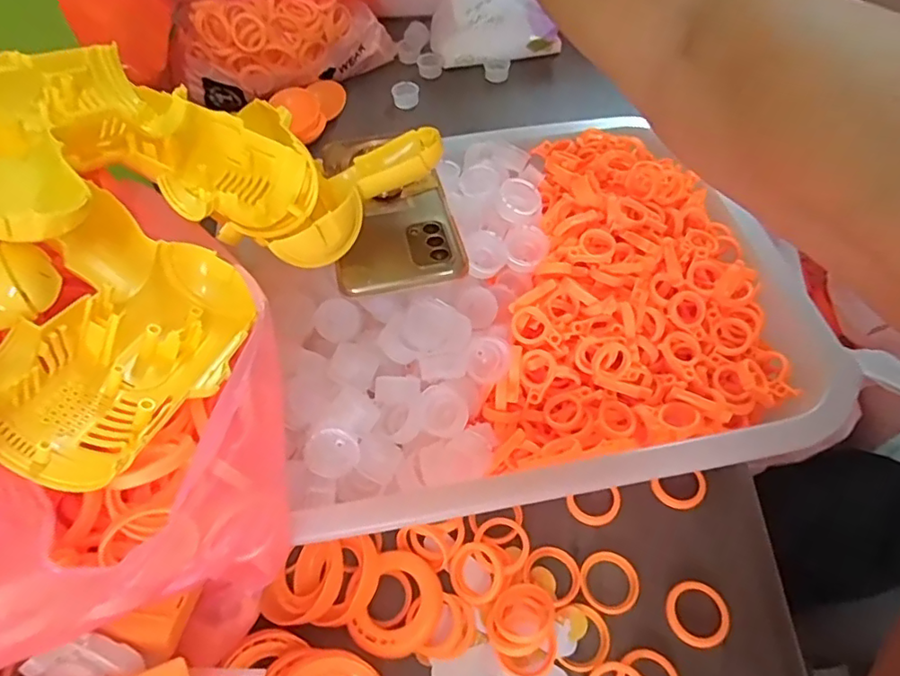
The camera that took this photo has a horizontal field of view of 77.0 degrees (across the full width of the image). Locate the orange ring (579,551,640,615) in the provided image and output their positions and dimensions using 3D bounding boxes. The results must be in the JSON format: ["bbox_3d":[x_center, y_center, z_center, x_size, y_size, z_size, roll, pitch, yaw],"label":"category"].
[{"bbox_3d":[0.098,0.150,0.349,0.035,0.005,0.036,-1,56,1],"label":"orange ring"}]

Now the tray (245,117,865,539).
[{"bbox_3d":[0.057,-0.039,0.381,0.340,0.062,0.293,-9,56,-4],"label":"tray"}]

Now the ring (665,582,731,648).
[{"bbox_3d":[0.149,0.165,0.339,0.036,0.004,0.036,-1,56,1],"label":"ring"}]

